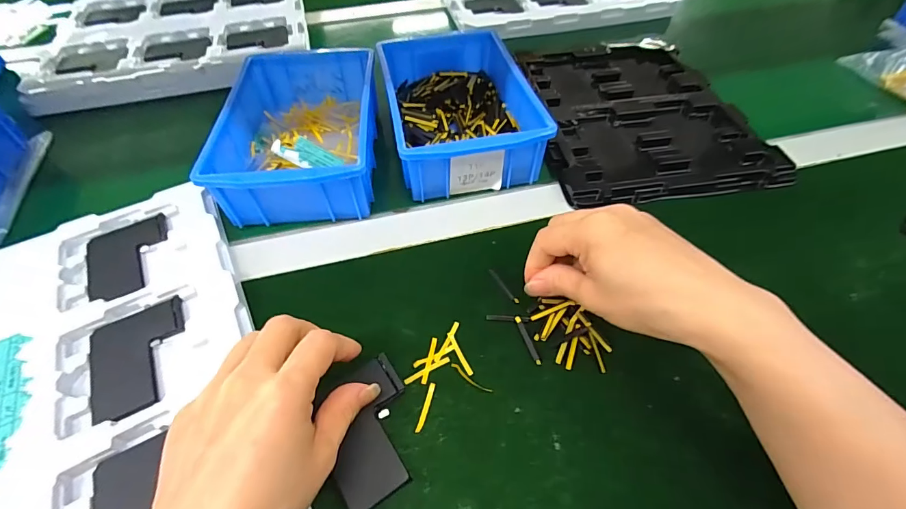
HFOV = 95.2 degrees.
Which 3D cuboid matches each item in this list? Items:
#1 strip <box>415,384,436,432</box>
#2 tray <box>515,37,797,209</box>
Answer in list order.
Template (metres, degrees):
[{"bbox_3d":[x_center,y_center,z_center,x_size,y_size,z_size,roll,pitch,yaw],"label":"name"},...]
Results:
[{"bbox_3d":[-0.017,0.098,0.266,0.004,0.004,0.032,16,53,4],"label":"strip"},{"bbox_3d":[0.198,-0.169,0.464,0.218,0.011,0.290,-6,52,-4],"label":"tray"}]

